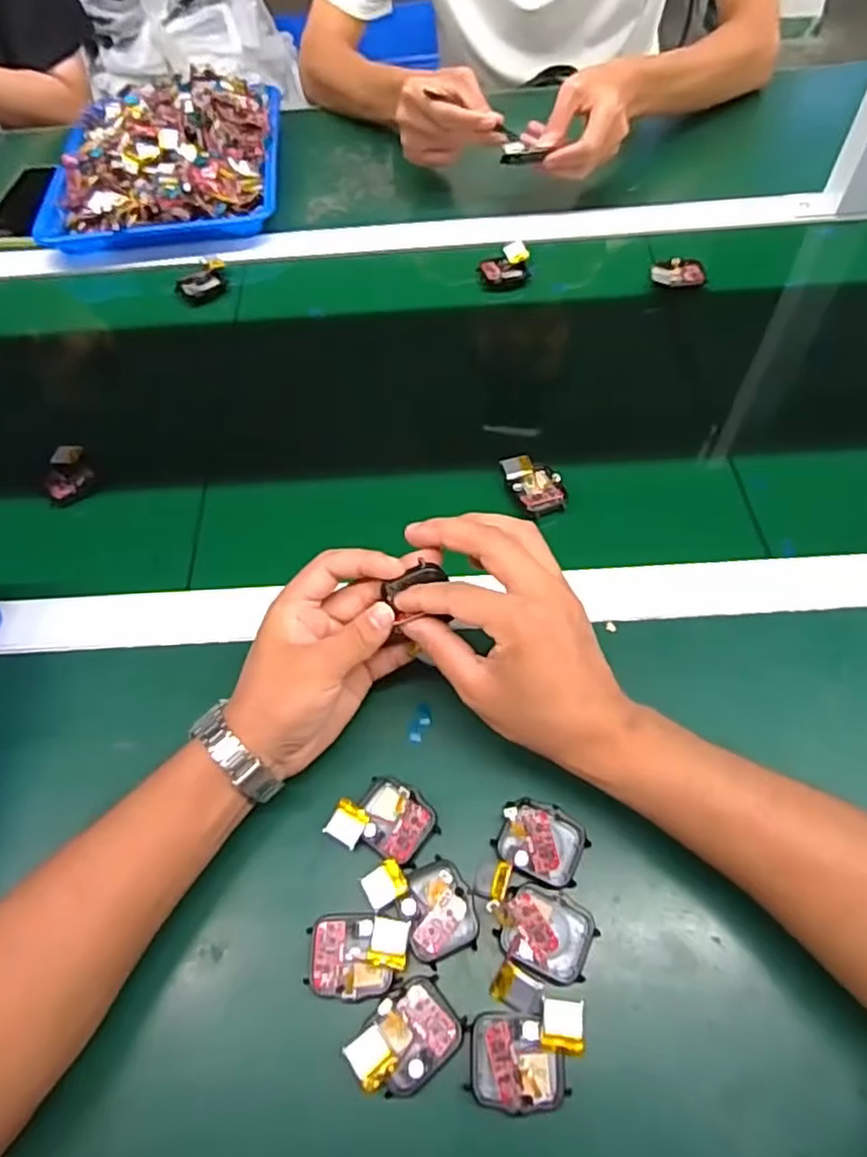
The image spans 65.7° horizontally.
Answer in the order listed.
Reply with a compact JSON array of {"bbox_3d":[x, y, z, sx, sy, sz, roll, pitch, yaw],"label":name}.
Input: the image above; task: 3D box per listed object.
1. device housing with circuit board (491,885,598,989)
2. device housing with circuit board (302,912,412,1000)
[{"bbox_3d":[0.057,0.180,0.344,0.049,0.012,0.038,23,63,16],"label":"device housing with circuit board"},{"bbox_3d":[-0.038,0.192,0.342,0.051,0.010,0.038,-3,58,2],"label":"device housing with circuit board"}]

